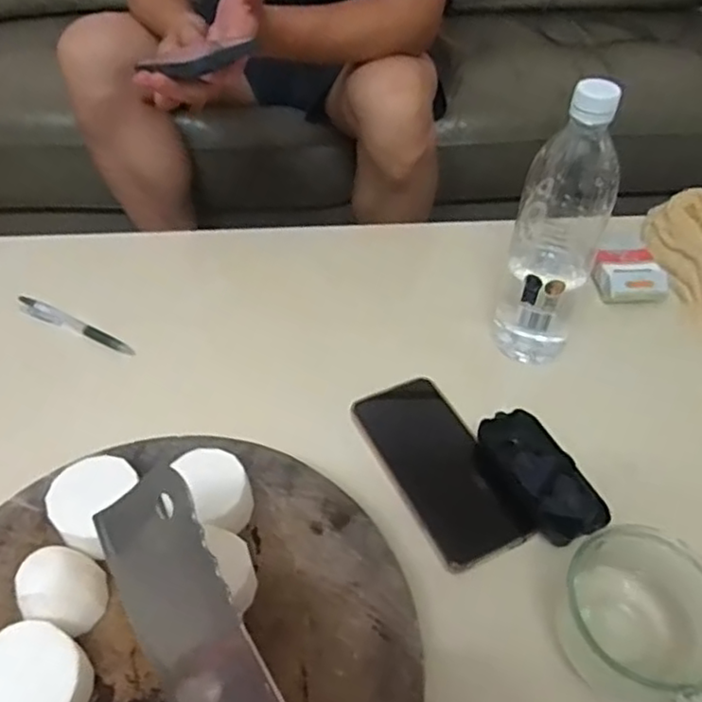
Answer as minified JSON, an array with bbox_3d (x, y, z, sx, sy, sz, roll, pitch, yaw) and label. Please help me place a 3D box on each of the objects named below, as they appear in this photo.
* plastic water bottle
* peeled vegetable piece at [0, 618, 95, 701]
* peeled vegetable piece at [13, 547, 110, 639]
[{"bbox_3d":[0.166,-0.089,0.537,0.067,0.251,0.064,16,50,14],"label":"plastic water bottle"},{"bbox_3d":[-0.173,0.181,0.360,0.055,0.033,0.052,0,48,0],"label":"peeled vegetable piece"},{"bbox_3d":[-0.171,0.142,0.389,0.045,0.038,0.037,8,48,7],"label":"peeled vegetable piece"}]

